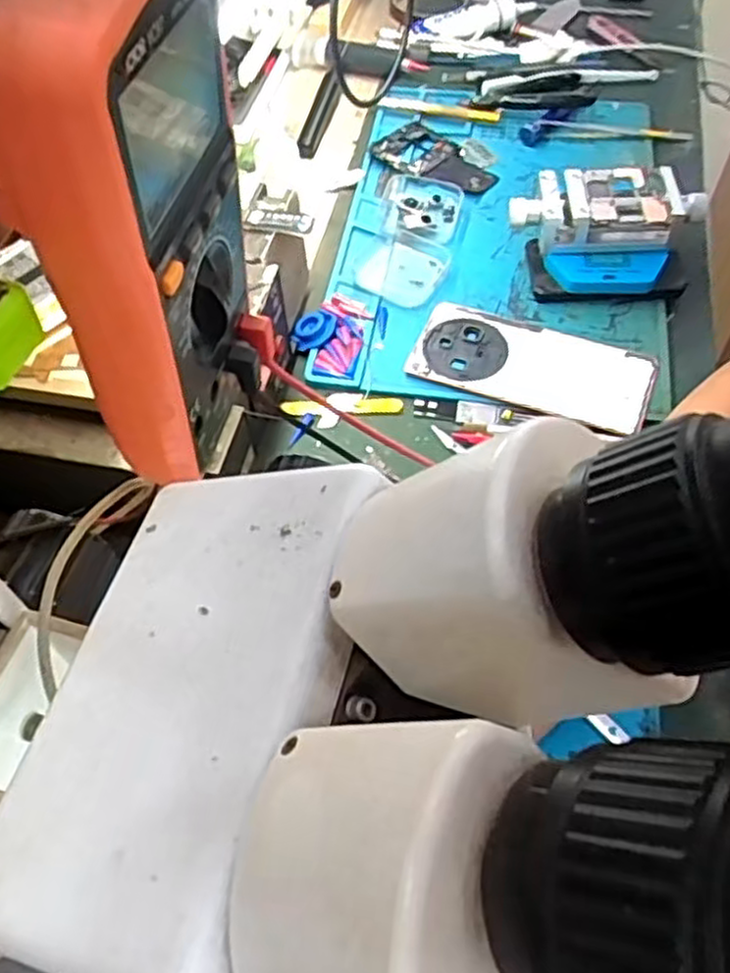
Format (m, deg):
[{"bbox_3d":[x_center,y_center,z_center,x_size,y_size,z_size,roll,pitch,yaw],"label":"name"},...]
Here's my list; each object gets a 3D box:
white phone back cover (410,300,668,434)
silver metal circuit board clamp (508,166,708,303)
[{"bbox_3d":[0.115,-0.084,0.518,0.160,0.004,0.072,19,59,14],"label":"white phone back cover"},{"bbox_3d":[0.176,-0.182,0.550,0.136,0.057,0.085,1,56,2],"label":"silver metal circuit board clamp"}]

